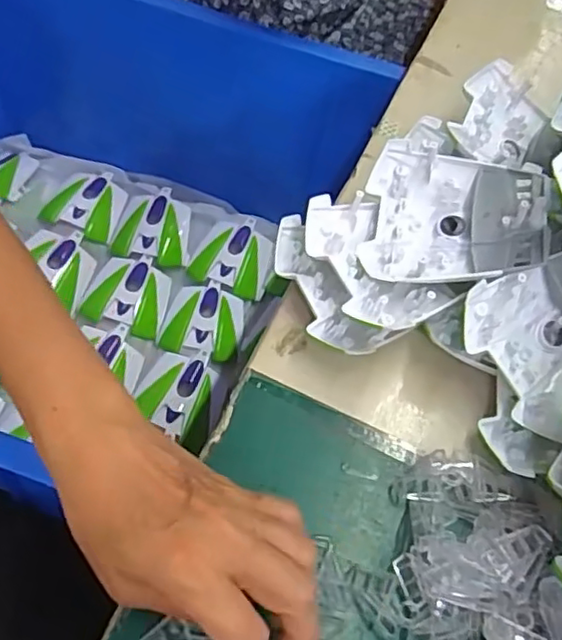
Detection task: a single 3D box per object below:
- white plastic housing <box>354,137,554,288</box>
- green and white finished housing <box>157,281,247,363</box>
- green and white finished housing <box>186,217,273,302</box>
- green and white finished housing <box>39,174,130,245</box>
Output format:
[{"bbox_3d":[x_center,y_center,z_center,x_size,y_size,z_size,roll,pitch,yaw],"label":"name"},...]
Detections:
[{"bbox_3d":[0.107,-0.064,0.386,0.106,0.023,0.093,5,68,16],"label":"white plastic housing"},{"bbox_3d":[-0.089,0.002,0.727,0.088,0.022,0.098,11,59,-1],"label":"green and white finished housing"},{"bbox_3d":[-0.059,-0.083,0.774,0.092,0.034,0.102,15,59,2],"label":"green and white finished housing"},{"bbox_3d":[-0.245,-0.150,0.792,0.089,0.027,0.096,21,60,5],"label":"green and white finished housing"}]

